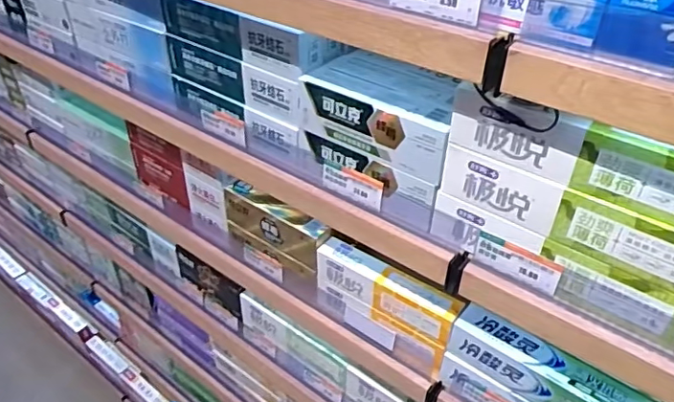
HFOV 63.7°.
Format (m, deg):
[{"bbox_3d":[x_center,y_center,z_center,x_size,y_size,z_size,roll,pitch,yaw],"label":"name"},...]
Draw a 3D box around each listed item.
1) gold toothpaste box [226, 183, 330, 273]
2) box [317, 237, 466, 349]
[{"bbox_3d":[-0.086,0.032,0.762,0.171,0.064,0.033,28,46,31],"label":"gold toothpaste box"},{"bbox_3d":[0.062,0.118,0.690,0.192,0.066,0.033,24,44,28],"label":"box"}]

